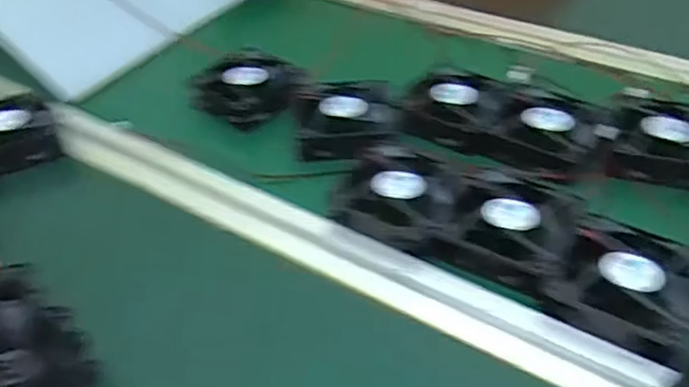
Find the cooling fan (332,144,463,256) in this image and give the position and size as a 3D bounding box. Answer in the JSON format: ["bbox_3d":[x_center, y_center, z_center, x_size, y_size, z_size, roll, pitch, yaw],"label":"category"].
[{"bbox_3d":[0.041,-0.003,0.455,0.084,0.022,0.089,13,44,20],"label":"cooling fan"}]

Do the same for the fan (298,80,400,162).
[{"bbox_3d":[0.004,-0.062,0.533,0.081,0.025,0.092,-2,41,4],"label":"fan"}]

